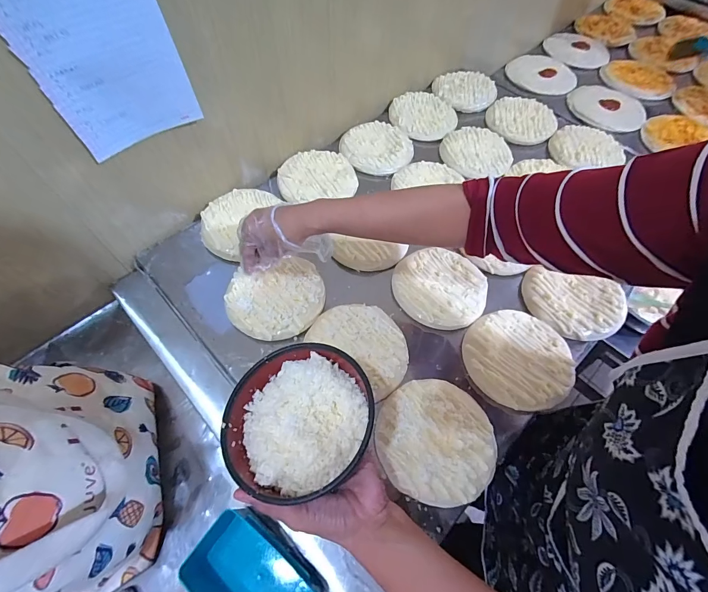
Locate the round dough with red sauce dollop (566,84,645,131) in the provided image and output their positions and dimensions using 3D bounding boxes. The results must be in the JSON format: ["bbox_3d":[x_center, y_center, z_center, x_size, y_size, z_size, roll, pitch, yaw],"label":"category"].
[{"bbox_3d":[0.694,-0.518,0.944,0.203,0.031,0.160,7,60,1],"label":"round dough with red sauce dollop"}]

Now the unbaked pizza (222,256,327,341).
[{"bbox_3d":[-0.115,0.003,0.518,0.143,0.016,0.120,-20,63,-14],"label":"unbaked pizza"}]

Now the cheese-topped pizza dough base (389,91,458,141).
[{"bbox_3d":[0.153,-0.400,0.761,0.143,0.024,0.129,-3,60,-4],"label":"cheese-topped pizza dough base"}]

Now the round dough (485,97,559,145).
[{"bbox_3d":[0.374,-0.391,0.765,0.153,0.026,0.122,-3,60,-4],"label":"round dough"}]

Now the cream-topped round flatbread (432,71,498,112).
[{"bbox_3d":[0.256,-0.482,0.801,0.143,0.018,0.120,18,61,8],"label":"cream-topped round flatbread"}]

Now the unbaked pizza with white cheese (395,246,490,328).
[{"bbox_3d":[0.136,-0.016,0.550,0.142,0.015,0.138,1,60,-2],"label":"unbaked pizza with white cheese"}]

